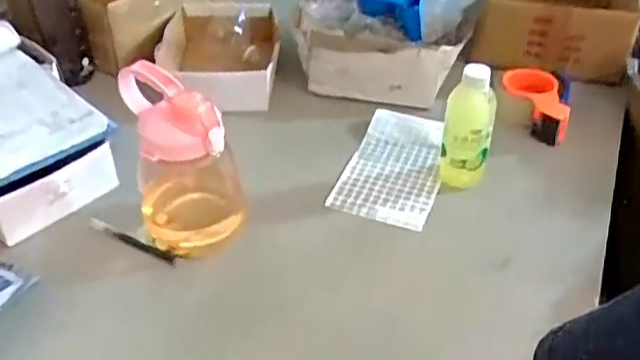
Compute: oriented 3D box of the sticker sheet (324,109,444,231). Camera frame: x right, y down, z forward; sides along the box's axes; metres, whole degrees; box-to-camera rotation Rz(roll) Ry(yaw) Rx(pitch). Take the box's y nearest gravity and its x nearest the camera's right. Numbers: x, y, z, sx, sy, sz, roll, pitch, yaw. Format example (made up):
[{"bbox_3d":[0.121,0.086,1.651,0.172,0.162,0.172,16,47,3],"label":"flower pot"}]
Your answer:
[{"bbox_3d":[0.102,-0.020,0.860,0.126,0.017,0.221,10,48,22],"label":"sticker sheet"}]

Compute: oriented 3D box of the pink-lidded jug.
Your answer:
[{"bbox_3d":[-0.152,-0.017,0.722,0.116,0.215,0.110,-9,41,-11],"label":"pink-lidded jug"}]

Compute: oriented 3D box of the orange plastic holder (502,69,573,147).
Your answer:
[{"bbox_3d":[0.316,-0.112,0.930,0.093,0.066,0.147,7,40,8],"label":"orange plastic holder"}]

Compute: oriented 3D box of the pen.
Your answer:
[{"bbox_3d":[-0.223,0.071,0.752,0.120,0.015,0.014,21,44,23],"label":"pen"}]

